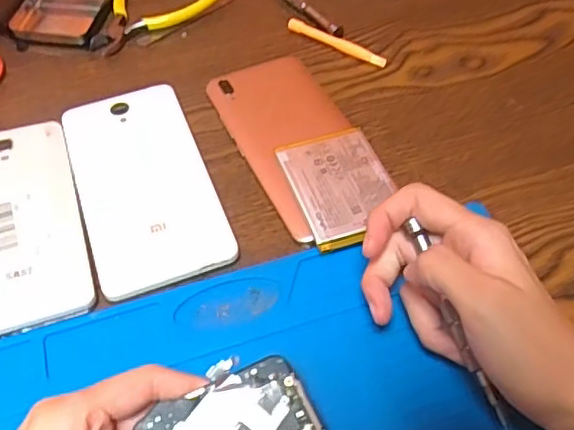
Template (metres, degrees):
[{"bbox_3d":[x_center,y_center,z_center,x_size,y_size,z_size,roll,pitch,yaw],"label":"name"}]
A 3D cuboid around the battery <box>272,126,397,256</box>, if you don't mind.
[{"bbox_3d":[0.033,-0.019,0.359,0.058,0.004,0.082,-15,53,-11],"label":"battery"}]

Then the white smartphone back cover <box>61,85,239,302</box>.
[{"bbox_3d":[-0.087,-0.021,0.367,0.075,0.010,0.149,-17,54,-12],"label":"white smartphone back cover"}]

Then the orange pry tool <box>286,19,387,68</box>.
[{"bbox_3d":[0.037,-0.128,0.450,0.083,0.007,0.008,28,57,20],"label":"orange pry tool"}]

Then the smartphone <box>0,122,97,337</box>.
[{"bbox_3d":[-0.155,0.003,0.347,0.070,0.014,0.141,-17,54,-12],"label":"smartphone"}]

